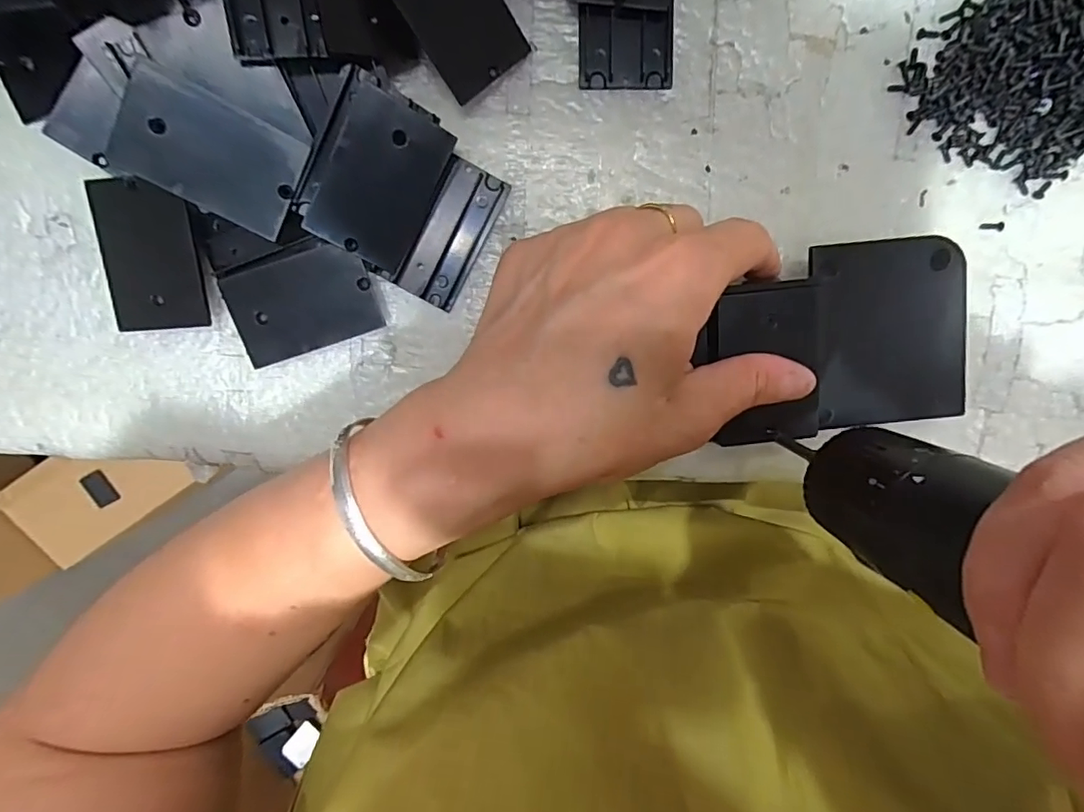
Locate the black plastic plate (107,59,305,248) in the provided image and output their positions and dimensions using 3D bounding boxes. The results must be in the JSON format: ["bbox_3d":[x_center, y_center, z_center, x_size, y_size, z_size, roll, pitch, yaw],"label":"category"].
[{"bbox_3d":[-0.114,-0.087,0.184,0.056,0.007,0.036,24,95,-19],"label":"black plastic plate"}]

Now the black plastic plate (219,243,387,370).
[{"bbox_3d":[-0.093,-0.040,0.210,0.054,0.010,0.035,-18,99,0],"label":"black plastic plate"}]

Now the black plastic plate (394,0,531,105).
[{"bbox_3d":[-0.031,-0.142,0.188,0.035,0.004,0.054,-44,120,-10],"label":"black plastic plate"}]

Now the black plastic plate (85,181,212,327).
[{"bbox_3d":[-0.148,-0.057,0.202,0.036,0.006,0.054,-3,105,5],"label":"black plastic plate"}]

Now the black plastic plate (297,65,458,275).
[{"bbox_3d":[-0.060,-0.084,0.197,0.040,0.004,0.056,22,106,-23],"label":"black plastic plate"}]

